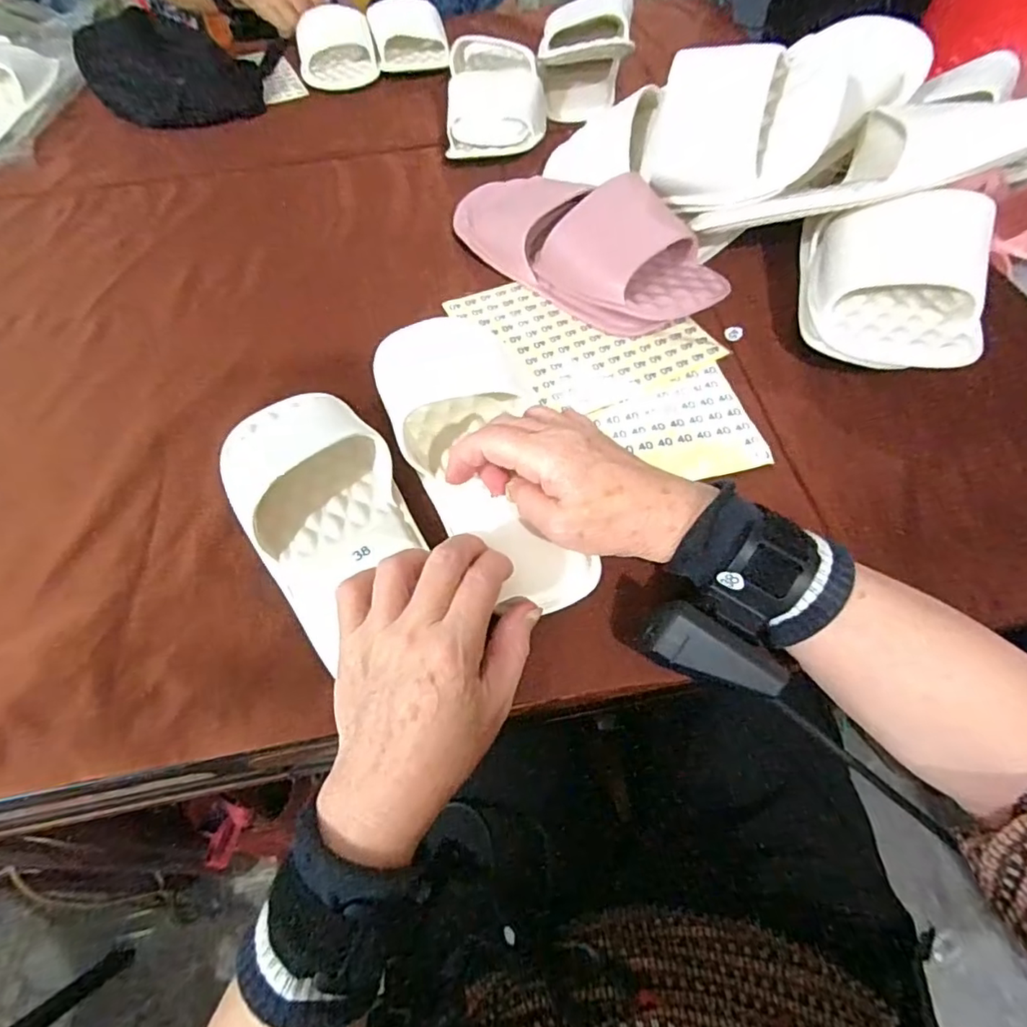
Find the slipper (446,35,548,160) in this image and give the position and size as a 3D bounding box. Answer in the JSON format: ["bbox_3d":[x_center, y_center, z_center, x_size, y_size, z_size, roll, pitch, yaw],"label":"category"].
[{"bbox_3d":[-0.017,-0.461,0.623,0.102,0.053,0.214,1,57,1],"label":"slipper"}]

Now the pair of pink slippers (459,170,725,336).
[{"bbox_3d":[0.052,-0.229,0.466,0.116,0.065,0.252,-33,62,-19],"label":"pair of pink slippers"}]

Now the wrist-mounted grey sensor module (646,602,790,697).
[{"bbox_3d":[0.103,0.069,0.287,0.072,0.012,0.030,25,85,-3],"label":"wrist-mounted grey sensor module"}]

